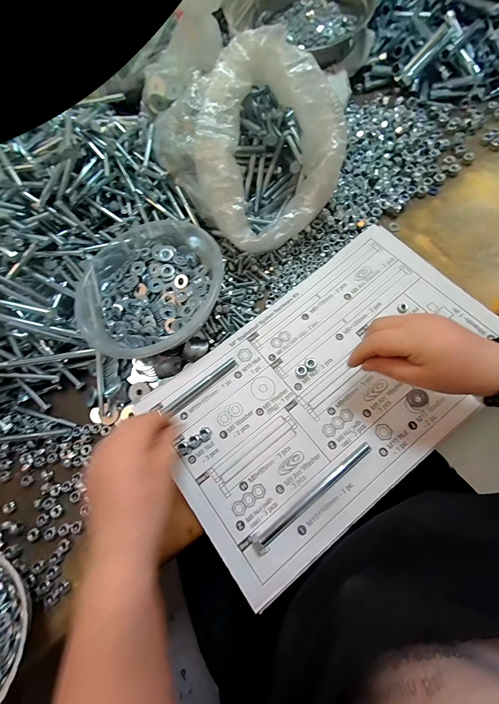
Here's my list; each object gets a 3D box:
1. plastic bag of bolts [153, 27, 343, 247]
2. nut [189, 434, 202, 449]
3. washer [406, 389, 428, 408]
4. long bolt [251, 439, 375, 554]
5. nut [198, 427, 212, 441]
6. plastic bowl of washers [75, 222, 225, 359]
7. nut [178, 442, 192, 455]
[{"bbox_3d":[0.000,-0.267,0.389,0.194,0.150,0.219,-31,69,-7],"label":"plastic bag of bolts"},{"bbox_3d":[-0.060,0.099,0.329,0.014,0.005,0.014,-2,69,6],"label":"nut"},{"bbox_3d":[0.184,0.051,0.324,0.020,0.004,0.019,-3,79,16],"label":"washer"},{"bbox_3d":[0.067,0.145,0.298,0.150,0.012,0.017,-36,69,-7],"label":"long bolt"},{"bbox_3d":[-0.049,0.092,0.332,0.014,0.004,0.015,-36,69,-7],"label":"nut"},{"bbox_3d":[-0.136,-0.089,0.387,0.188,0.062,0.190,-2,69,6],"label":"plastic bowl of washers"},{"bbox_3d":[-0.071,0.106,0.325,0.014,0.005,0.013,-2,69,6],"label":"nut"}]

